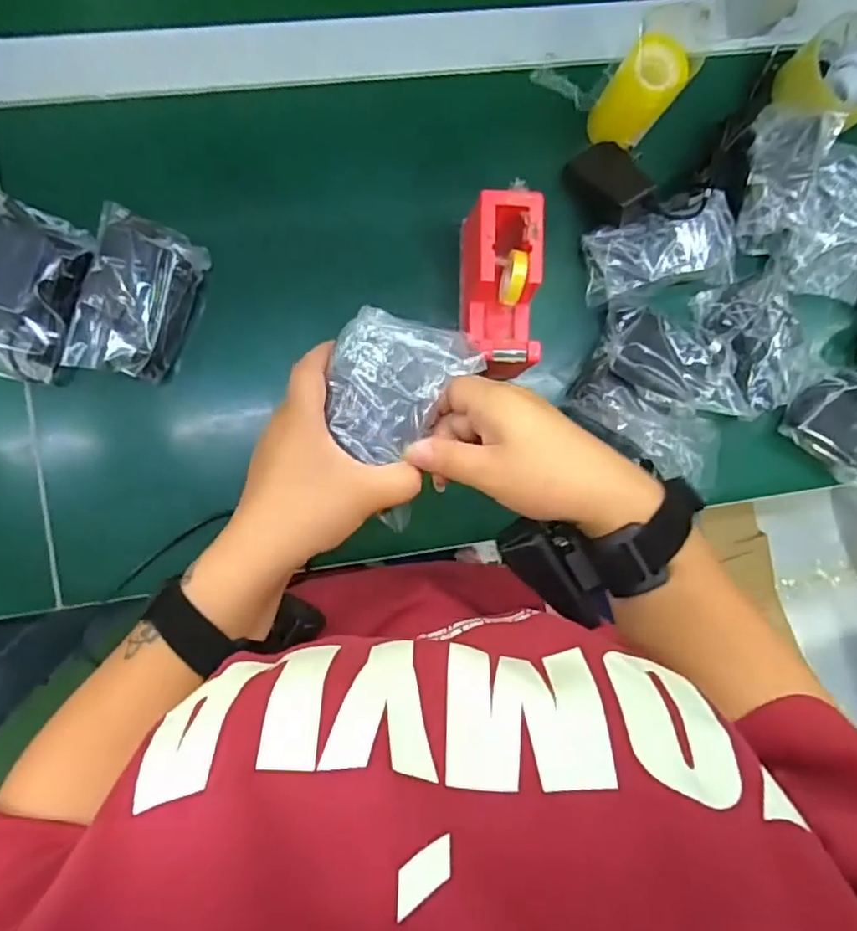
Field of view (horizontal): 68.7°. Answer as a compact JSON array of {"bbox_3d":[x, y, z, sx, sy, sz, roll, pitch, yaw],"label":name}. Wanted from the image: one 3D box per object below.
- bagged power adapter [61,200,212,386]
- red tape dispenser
[{"bbox_3d":[-0.230,-0.135,0.496,0.090,0.042,0.131,13,86,-1],"label":"bagged power adapter"},{"bbox_3d":[0.056,-0.134,0.492,0.056,0.066,0.132,1,86,-2],"label":"red tape dispenser"}]

